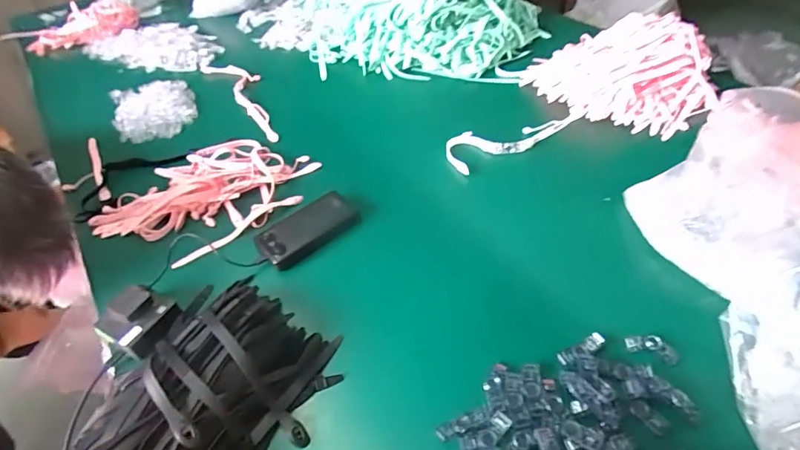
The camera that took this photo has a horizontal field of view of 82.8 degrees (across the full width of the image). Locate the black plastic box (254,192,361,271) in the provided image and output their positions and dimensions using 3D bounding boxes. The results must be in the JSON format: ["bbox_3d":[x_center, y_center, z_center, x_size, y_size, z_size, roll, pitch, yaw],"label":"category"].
[{"bbox_3d":[-0.141,0.003,0.693,0.150,0.026,0.072,-33,53,-27],"label":"black plastic box"}]

